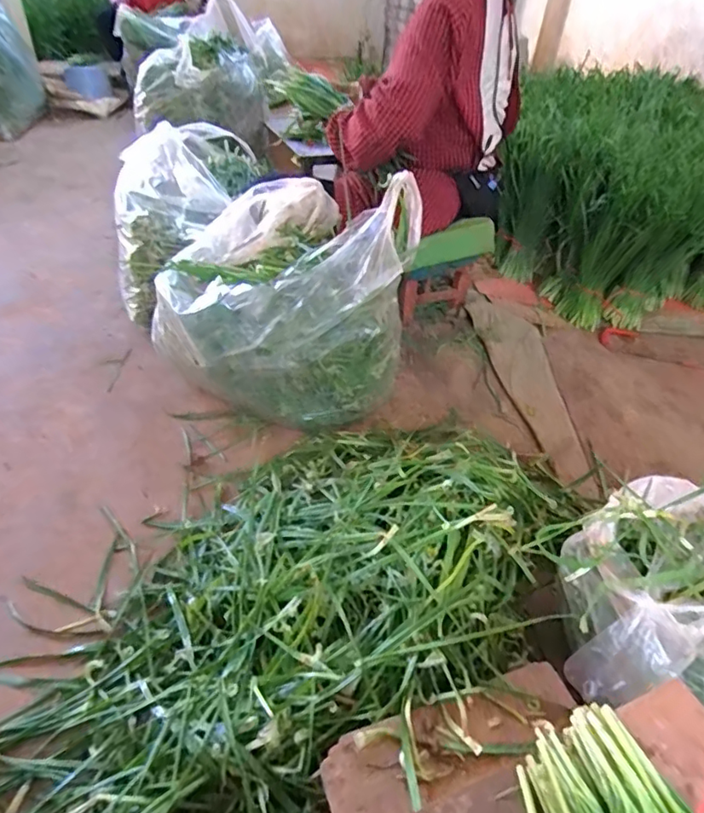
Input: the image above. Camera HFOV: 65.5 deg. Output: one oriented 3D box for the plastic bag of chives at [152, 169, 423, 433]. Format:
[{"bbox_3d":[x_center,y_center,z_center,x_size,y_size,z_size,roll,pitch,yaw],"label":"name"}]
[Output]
[{"bbox_3d":[-0.160,-0.212,1.179,0.533,0.441,0.367,13,42,9],"label":"plastic bag of chives"}]

